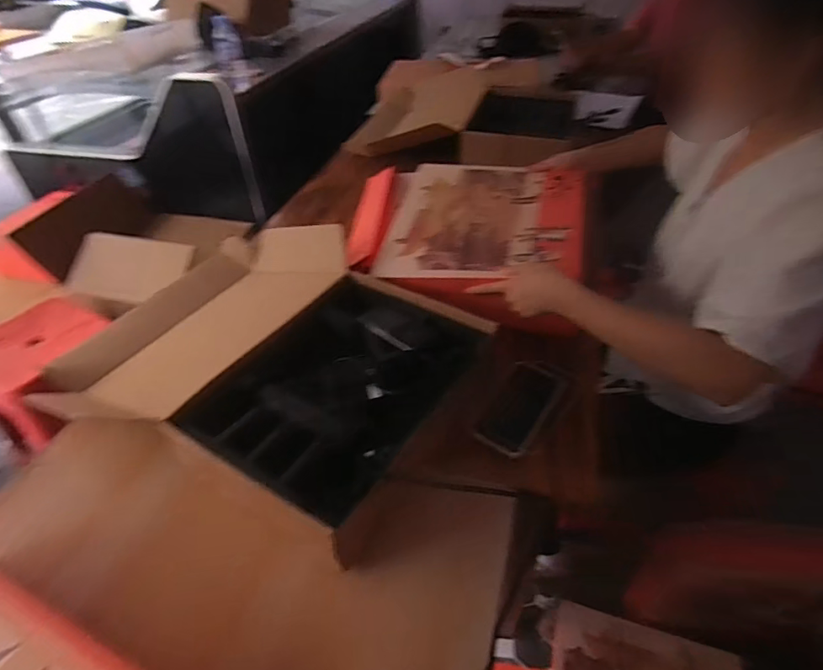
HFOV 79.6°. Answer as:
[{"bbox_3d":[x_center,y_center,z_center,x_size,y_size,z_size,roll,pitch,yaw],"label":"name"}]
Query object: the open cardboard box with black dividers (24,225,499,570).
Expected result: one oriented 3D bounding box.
[{"bbox_3d":[-0.209,0.025,0.732,0.576,0.131,0.400,23,48,25],"label":"open cardboard box with black dividers"}]

